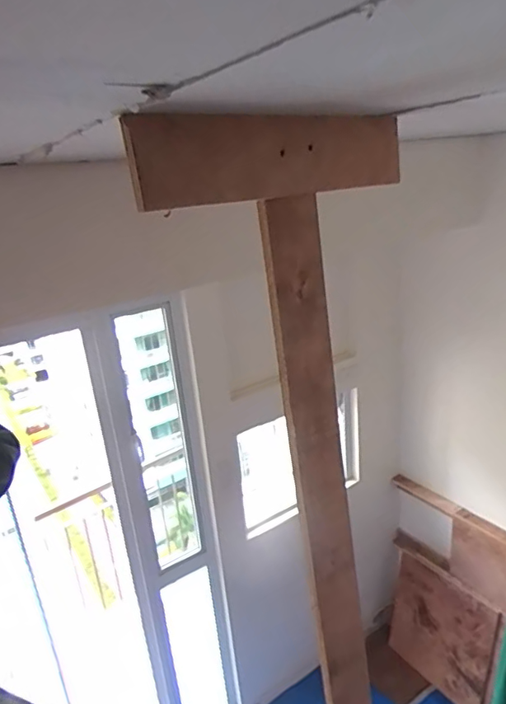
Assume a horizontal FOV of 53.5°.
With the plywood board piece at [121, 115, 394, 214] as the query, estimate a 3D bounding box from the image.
[{"bbox_3d":[0.042,-0.256,0.665,0.440,0.097,0.024,-18,23,-34],"label":"plywood board piece"}]

